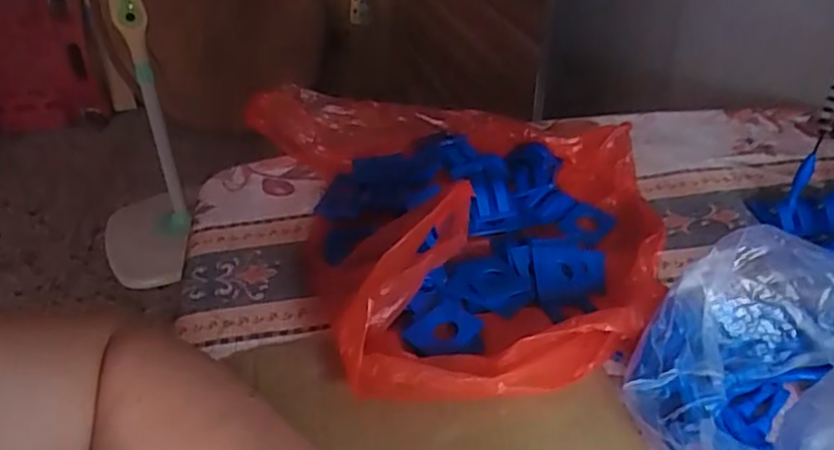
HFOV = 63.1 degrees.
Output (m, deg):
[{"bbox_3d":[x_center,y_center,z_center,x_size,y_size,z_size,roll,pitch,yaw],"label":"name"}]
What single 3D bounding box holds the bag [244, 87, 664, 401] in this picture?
[{"bbox_3d":[0.037,-0.028,0.491,0.275,0.082,0.343,-11,37,-12],"label":"bag"}]

